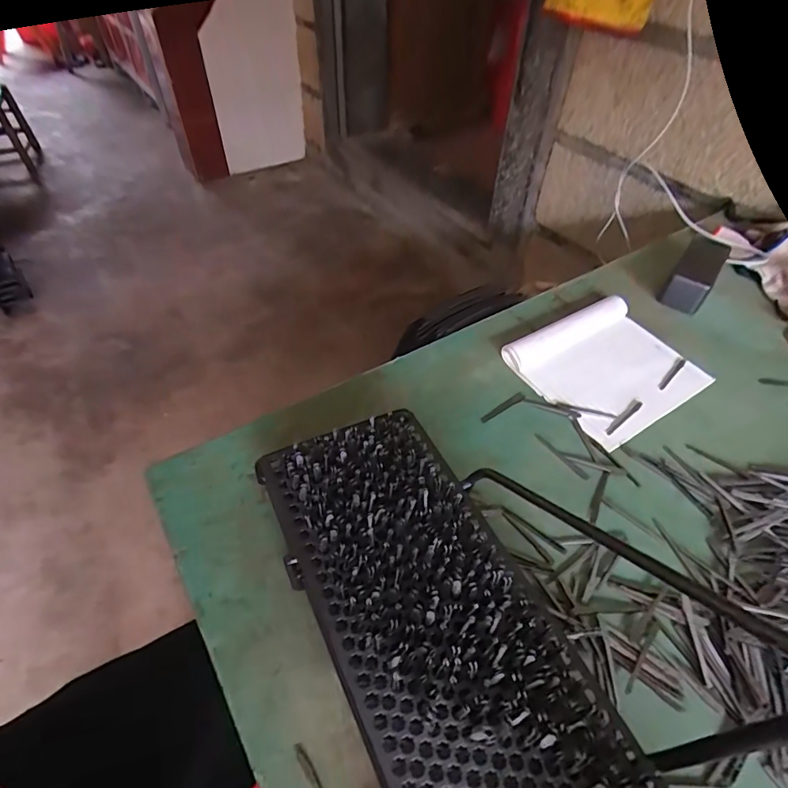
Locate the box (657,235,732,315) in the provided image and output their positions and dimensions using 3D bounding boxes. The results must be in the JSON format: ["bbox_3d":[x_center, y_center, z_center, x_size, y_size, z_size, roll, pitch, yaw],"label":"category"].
[{"bbox_3d":[0.428,-0.175,0.674,0.054,0.046,0.132,30,54,24],"label":"box"}]

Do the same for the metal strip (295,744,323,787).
[{"bbox_3d":[-0.044,0.261,0.306,0.006,0.004,0.071,-28,55,-23],"label":"metal strip"}]

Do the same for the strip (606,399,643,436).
[{"bbox_3d":[0.257,0.025,0.532,0.068,0.004,0.011,-35,58,-28],"label":"strip"}]

